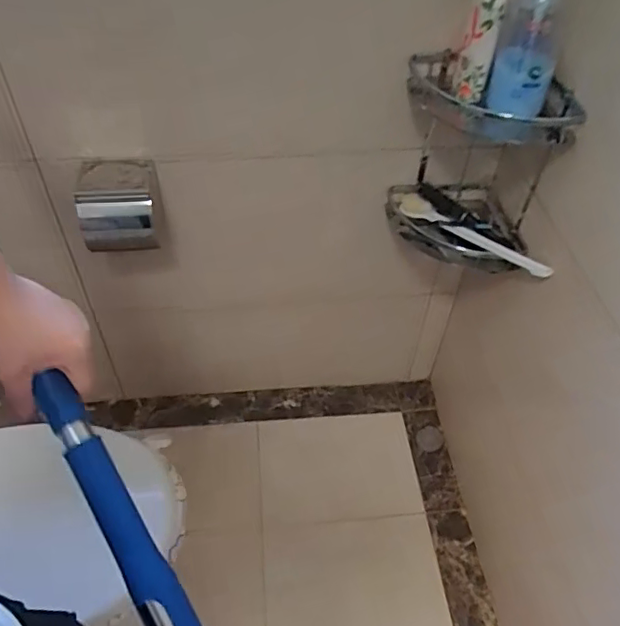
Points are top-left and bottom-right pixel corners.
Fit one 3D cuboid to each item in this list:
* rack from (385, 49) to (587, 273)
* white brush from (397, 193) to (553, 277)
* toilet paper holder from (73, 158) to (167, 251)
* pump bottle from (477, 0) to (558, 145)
[{"bbox_3d":[0.284,-0.248,0.977,0.277,0.315,0.224,12,50,9],"label":"rack"},{"bbox_3d":[0.278,-0.140,0.998,0.316,0.033,0.041,36,57,26],"label":"white brush"},{"bbox_3d":[-0.313,-0.176,0.947,0.135,0.123,0.089,1,49,-1],"label":"toilet paper holder"},{"bbox_3d":[0.334,-0.418,0.845,0.093,0.278,0.097,14,29,11],"label":"pump bottle"}]

